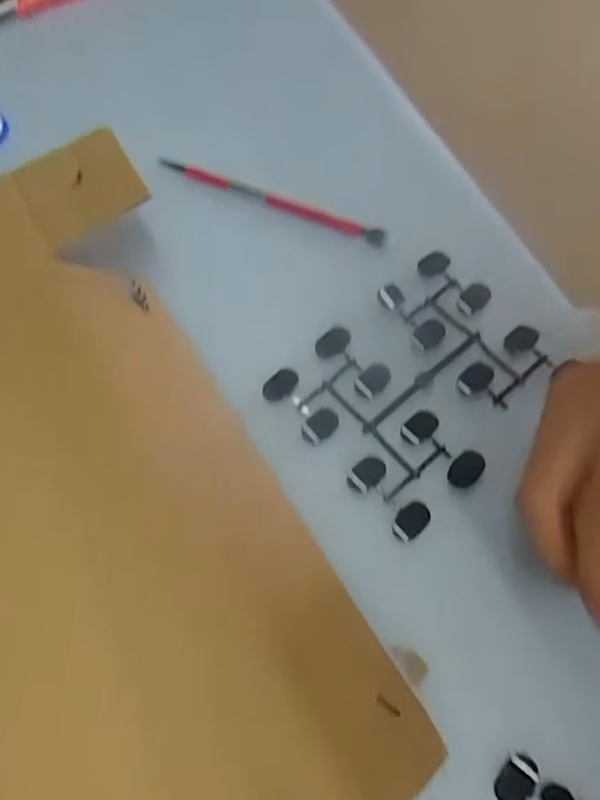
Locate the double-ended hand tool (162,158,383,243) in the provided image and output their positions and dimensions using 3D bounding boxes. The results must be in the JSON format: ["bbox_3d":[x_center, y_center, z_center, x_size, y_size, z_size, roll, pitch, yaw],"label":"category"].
[{"bbox_3d":[-0.017,-0.112,0.345,0.135,0.010,0.010,21,70,13],"label":"double-ended hand tool"}]

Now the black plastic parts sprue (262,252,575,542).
[{"bbox_3d":[0.059,-0.010,0.296,0.118,0.006,0.096,-41,70,-12],"label":"black plastic parts sprue"}]

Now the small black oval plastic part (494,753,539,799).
[{"bbox_3d":[0.084,0.147,0.237,0.012,0.005,0.019,40,75,18],"label":"small black oval plastic part"}]

